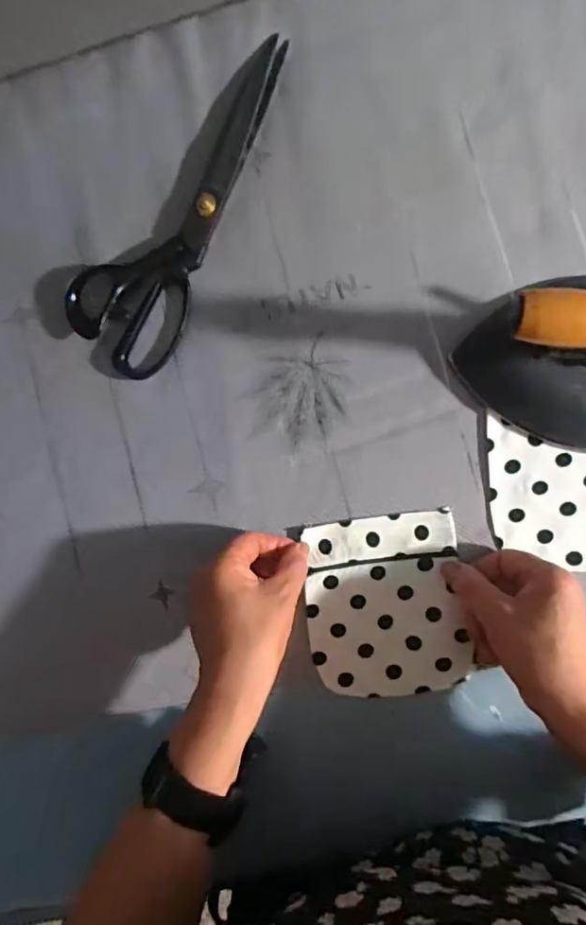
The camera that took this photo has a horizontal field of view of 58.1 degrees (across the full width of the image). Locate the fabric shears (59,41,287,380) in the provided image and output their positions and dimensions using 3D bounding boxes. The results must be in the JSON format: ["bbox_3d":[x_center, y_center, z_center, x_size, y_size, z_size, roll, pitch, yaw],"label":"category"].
[{"bbox_3d":[-0.098,-0.218,0.440,0.097,0.011,0.293,25,91,7],"label":"fabric shears"}]

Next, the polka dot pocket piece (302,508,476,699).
[{"bbox_3d":[0.072,0.111,0.410,0.117,0.006,0.134,-8,87,6],"label":"polka dot pocket piece"}]

